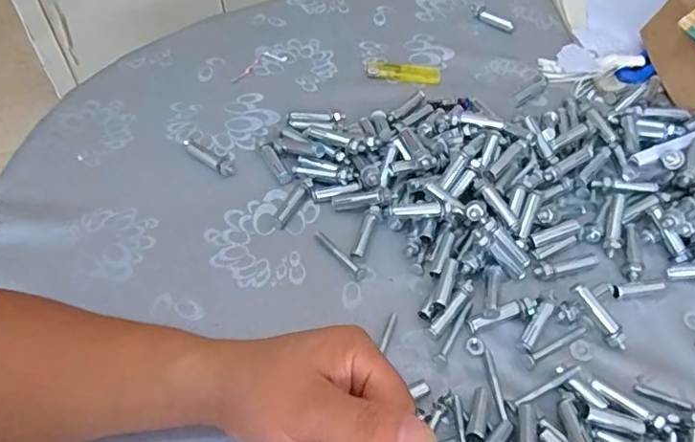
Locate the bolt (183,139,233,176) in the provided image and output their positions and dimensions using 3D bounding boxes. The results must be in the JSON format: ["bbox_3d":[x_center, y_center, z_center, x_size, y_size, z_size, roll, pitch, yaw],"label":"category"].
[{"bbox_3d":[-0.125,-0.058,0.482,0.055,0.009,0.014,31,59,19],"label":"bolt"}]

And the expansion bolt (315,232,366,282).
[{"bbox_3d":[-0.007,0.027,0.431,0.010,0.004,0.057,-37,63,-25],"label":"expansion bolt"}]

